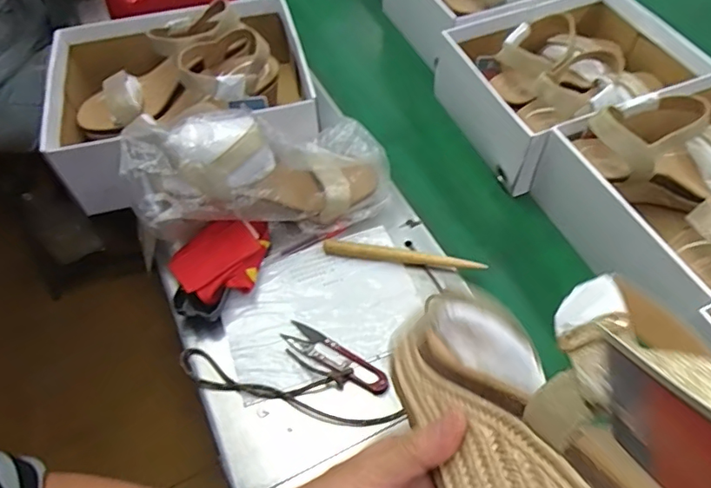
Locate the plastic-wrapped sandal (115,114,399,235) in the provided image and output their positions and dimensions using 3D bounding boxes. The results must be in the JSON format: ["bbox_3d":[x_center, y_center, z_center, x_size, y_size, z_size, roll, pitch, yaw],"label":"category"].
[{"bbox_3d":[-0.097,-0.084,0.571,0.285,0.108,0.113,0,51,-23],"label":"plastic-wrapped sandal"}]

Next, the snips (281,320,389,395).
[{"bbox_3d":[-0.021,0.113,0.519,0.117,0.011,0.034,30,60,21],"label":"snips"}]

